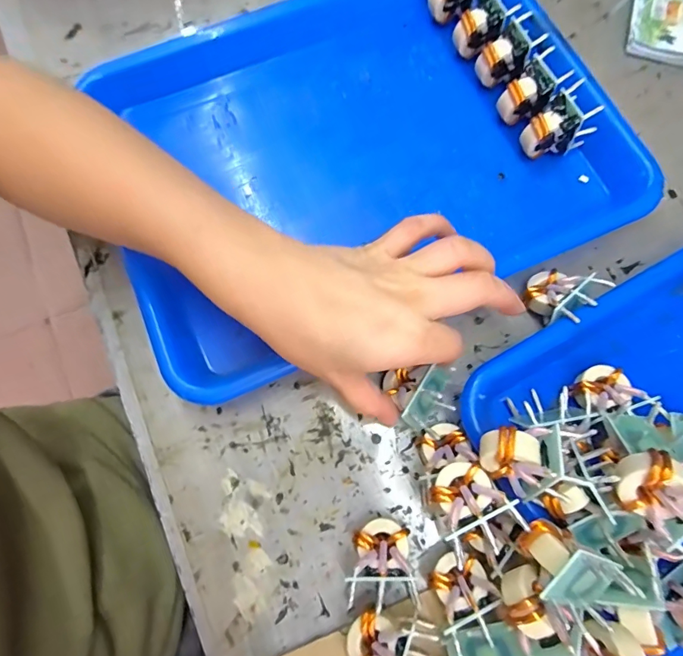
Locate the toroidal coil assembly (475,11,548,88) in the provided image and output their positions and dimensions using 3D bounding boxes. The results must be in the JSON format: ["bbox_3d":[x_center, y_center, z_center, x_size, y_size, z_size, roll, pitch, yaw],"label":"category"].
[{"bbox_3d":[0.117,-0.188,0.294,0.036,0.039,0.026,-36,78,-8],"label":"toroidal coil assembly"}]

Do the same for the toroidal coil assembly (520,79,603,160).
[{"bbox_3d":[0.143,-0.131,0.279,0.039,0.042,0.028,-35,77,-7],"label":"toroidal coil assembly"}]

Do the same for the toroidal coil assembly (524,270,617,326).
[{"bbox_3d":[0.133,-0.019,0.257,0.034,0.035,0.044,43,80,11],"label":"toroidal coil assembly"}]

